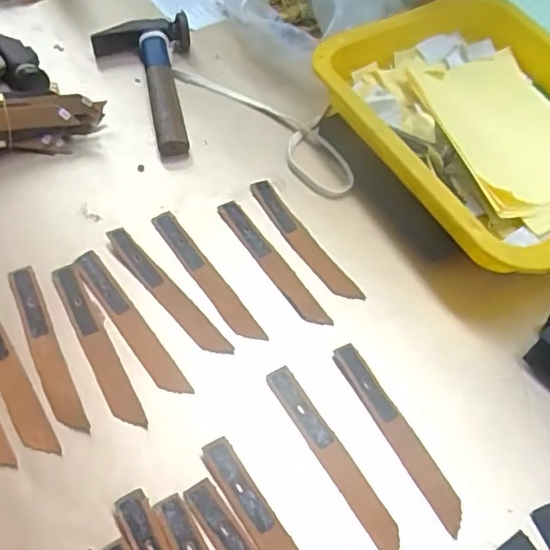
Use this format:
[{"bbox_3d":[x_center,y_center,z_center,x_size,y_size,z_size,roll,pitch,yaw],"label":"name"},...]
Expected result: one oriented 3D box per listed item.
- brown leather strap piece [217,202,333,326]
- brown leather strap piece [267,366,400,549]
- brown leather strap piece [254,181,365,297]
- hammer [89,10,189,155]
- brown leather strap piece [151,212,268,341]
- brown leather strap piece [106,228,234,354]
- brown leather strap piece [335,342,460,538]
[{"bbox_3d":[-0.002,-0.009,0.415,0.017,0.004,0.122,-27,64,-23],"label":"brown leather strap piece"},{"bbox_3d":[0.034,0.106,0.338,0.015,0.004,0.123,-26,61,-21],"label":"brown leather strap piece"},{"bbox_3d":[0.021,-0.025,0.428,0.017,0.004,0.124,-29,65,-19],"label":"brown leather strap piece"},{"bbox_3d":[-0.100,-0.164,0.496,0.084,0.035,0.151,-14,57,-14],"label":"hammer"},{"bbox_3d":[-0.049,0.000,0.403,0.014,0.006,0.124,-30,62,-23],"label":"brown leather strap piece"},{"bbox_3d":[-0.075,0.012,0.393,0.017,0.004,0.124,-37,67,-24],"label":"brown leather strap piece"},{"bbox_3d":[0.074,0.094,0.349,0.016,0.004,0.123,-23,60,-19],"label":"brown leather strap piece"}]

